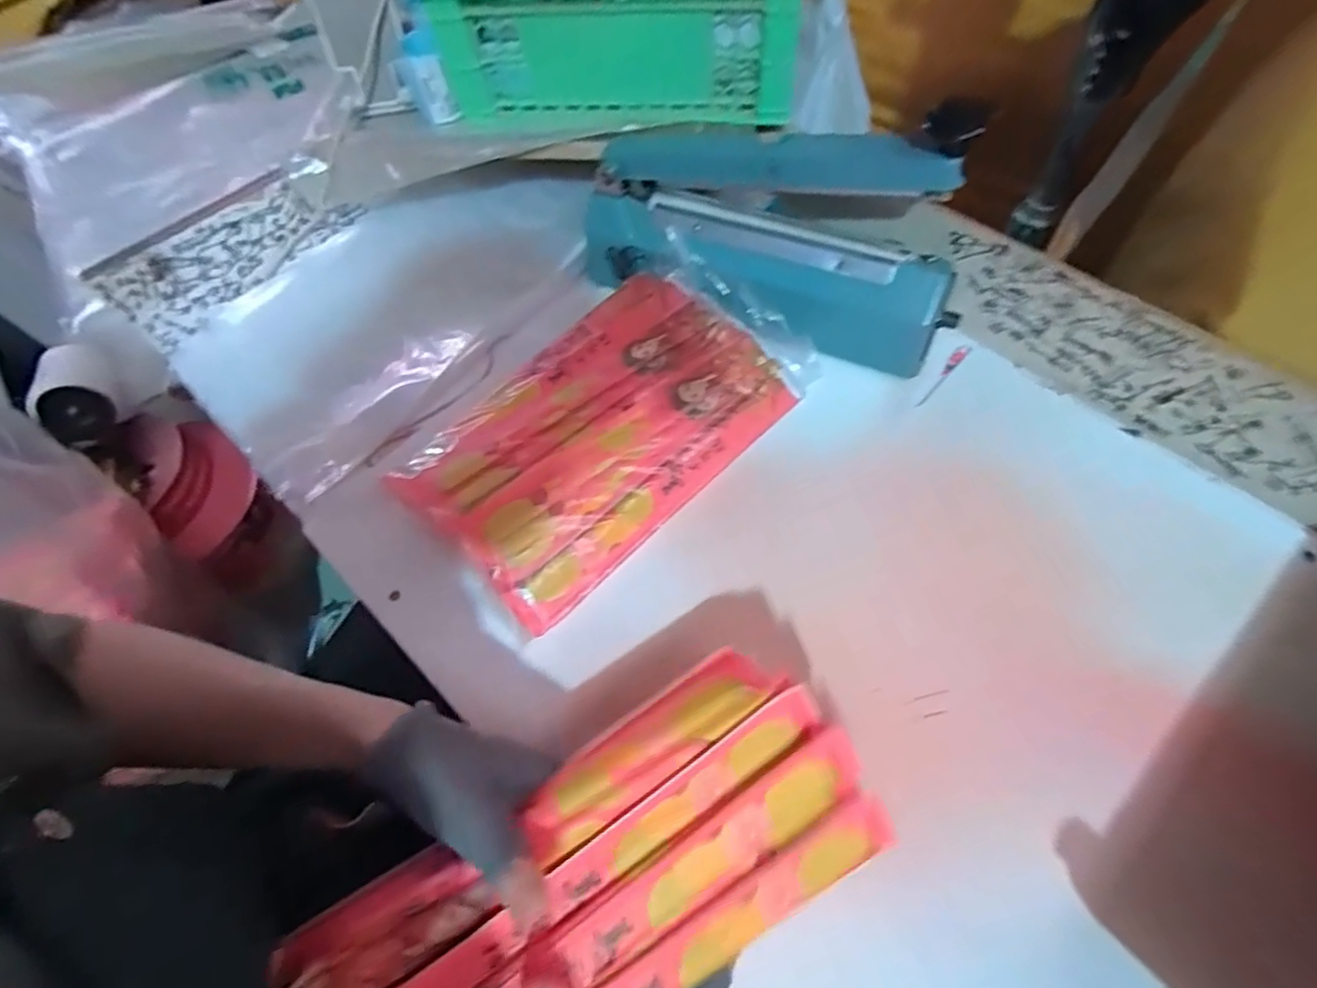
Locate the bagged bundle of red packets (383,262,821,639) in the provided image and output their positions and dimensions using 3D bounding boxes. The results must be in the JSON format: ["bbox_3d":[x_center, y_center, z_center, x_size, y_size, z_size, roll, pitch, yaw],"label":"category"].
[{"bbox_3d":[-0.031,-0.053,0.473,0.166,0.045,0.299,41,72,19],"label":"bagged bundle of red packets"}]

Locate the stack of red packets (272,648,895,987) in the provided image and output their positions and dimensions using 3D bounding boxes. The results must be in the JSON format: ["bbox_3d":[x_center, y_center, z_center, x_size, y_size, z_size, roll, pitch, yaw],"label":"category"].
[{"bbox_3d":[-0.026,0.198,0.296,0.269,0.043,0.128,-31,67,-9],"label":"stack of red packets"}]

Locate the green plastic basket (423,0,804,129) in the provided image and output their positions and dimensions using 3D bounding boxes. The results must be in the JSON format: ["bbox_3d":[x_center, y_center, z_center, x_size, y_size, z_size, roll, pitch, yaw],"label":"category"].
[{"bbox_3d":[-0.025,-0.431,0.511,0.281,0.113,0.195,7,65,6],"label":"green plastic basket"}]

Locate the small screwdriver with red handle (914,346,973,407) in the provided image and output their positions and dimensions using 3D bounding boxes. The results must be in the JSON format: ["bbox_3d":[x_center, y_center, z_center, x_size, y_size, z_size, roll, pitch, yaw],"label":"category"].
[{"bbox_3d":[0.240,-0.101,0.510,0.011,0.005,0.077,40,72,19],"label":"small screwdriver with red handle"}]

